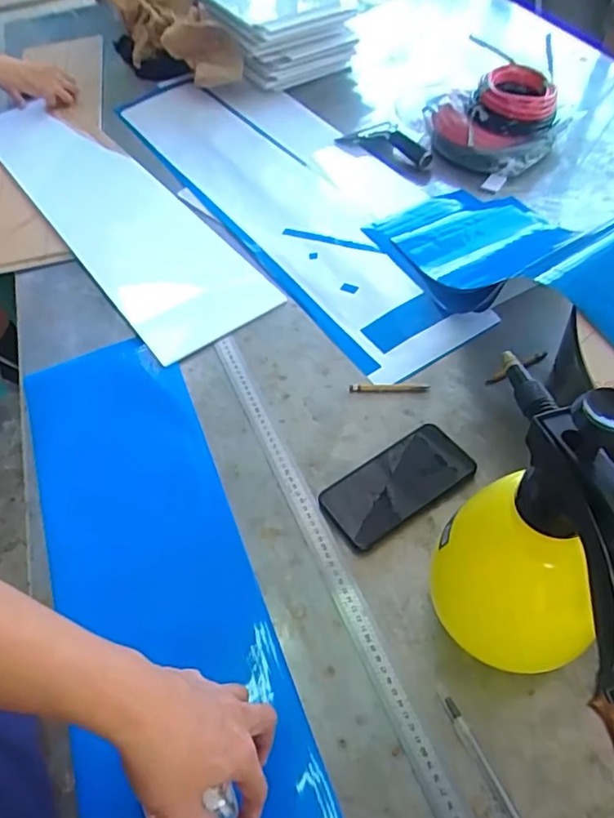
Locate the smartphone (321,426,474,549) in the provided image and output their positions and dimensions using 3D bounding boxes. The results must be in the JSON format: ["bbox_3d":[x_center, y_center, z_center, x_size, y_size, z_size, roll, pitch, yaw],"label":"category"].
[{"bbox_3d":[0.100,0.081,0.623,0.162,0.012,0.075,-30,55,-16],"label":"smartphone"}]

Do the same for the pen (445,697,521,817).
[{"bbox_3d":[0.152,0.300,0.451,0.009,0.009,0.141,-23,53,-12],"label":"pen"}]

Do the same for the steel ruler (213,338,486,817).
[{"bbox_3d":[0.075,0.237,0.513,0.032,0.008,0.901,-21,53,-11],"label":"steel ruler"}]

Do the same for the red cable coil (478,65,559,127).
[{"bbox_3d":[0.367,-0.546,0.986,0.128,0.043,0.121,11,54,14],"label":"red cable coil"}]

